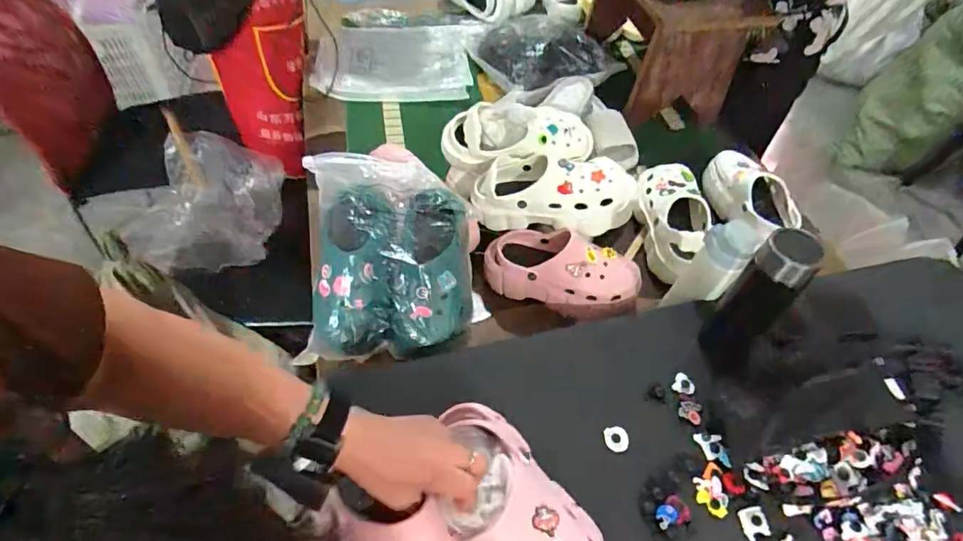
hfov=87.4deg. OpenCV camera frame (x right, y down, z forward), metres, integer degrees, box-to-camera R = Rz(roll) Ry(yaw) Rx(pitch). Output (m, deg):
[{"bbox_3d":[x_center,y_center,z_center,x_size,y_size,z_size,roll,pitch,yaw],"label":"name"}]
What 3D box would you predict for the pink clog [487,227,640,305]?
[{"bbox_3d":[0.133,-0.001,0.845,0.258,0.092,0.105,14,52,9],"label":"pink clog"}]

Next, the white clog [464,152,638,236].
[{"bbox_3d":[0.121,-0.132,0.856,0.265,0.085,0.107,5,51,2],"label":"white clog"}]

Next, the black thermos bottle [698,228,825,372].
[{"bbox_3d":[0.345,0.040,0.623,0.075,0.193,0.087,36,58,24],"label":"black thermos bottle"}]

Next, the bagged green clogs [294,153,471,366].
[{"bbox_3d":[-0.145,-0.026,0.789,0.250,0.146,0.309,-5,52,-6],"label":"bagged green clogs"}]

